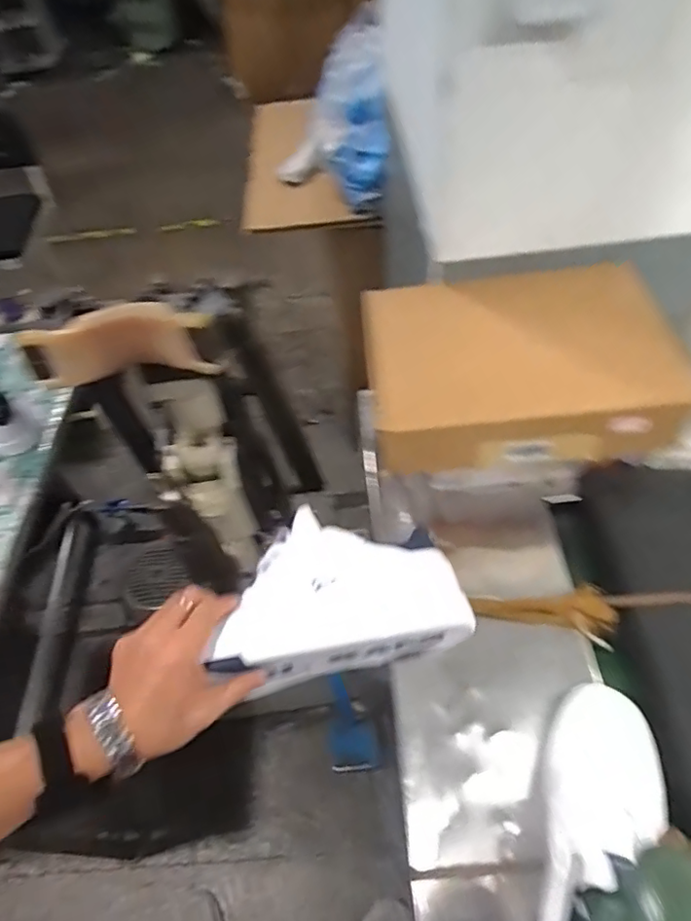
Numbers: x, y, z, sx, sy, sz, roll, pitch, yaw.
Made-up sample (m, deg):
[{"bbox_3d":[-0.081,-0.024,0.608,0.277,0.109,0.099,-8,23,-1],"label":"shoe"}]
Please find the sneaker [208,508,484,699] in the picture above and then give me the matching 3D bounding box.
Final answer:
[{"bbox_3d":[-0.001,0.122,0.547,0.219,0.090,0.140,-9,54,-1],"label":"sneaker"}]

